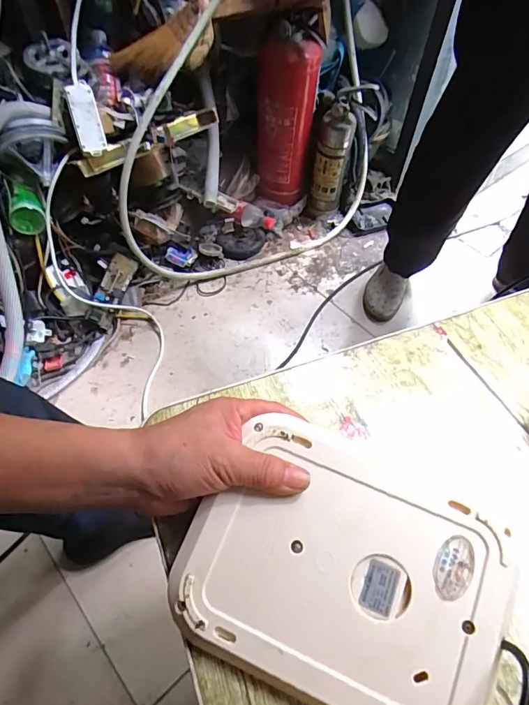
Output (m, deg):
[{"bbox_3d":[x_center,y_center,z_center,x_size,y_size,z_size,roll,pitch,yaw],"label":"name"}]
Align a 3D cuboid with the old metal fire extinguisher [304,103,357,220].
[{"bbox_3d":[0.177,-0.506,1.196,0.094,0.295,0.070,12,57,6],"label":"old metal fire extinguisher"}]

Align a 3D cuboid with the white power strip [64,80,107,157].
[{"bbox_3d":[-0.358,-0.470,0.878,0.053,0.033,0.137,-14,99,-11],"label":"white power strip"}]

